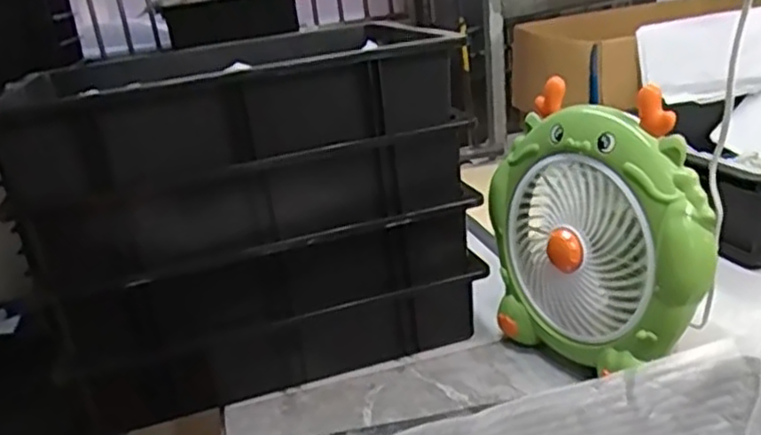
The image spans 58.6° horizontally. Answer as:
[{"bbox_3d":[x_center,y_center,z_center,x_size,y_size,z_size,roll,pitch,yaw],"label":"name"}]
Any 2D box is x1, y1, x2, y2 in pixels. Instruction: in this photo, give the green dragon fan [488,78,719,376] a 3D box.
[{"bbox_3d":[0.201,0.019,0.645,0.077,0.243,0.236,-17,22,-24],"label":"green dragon fan"}]

